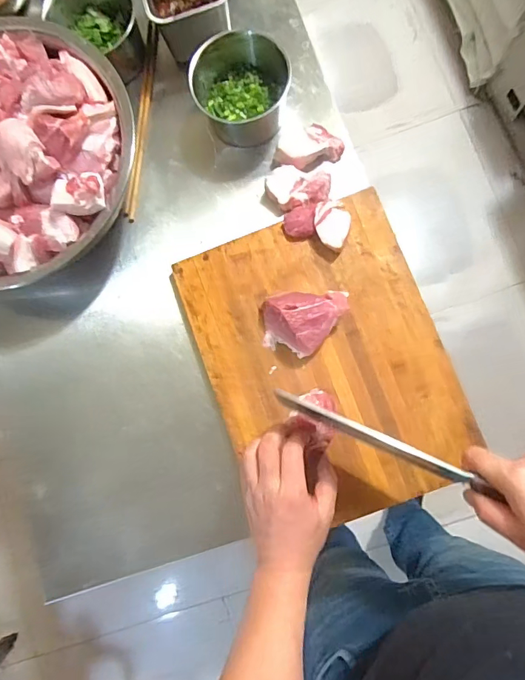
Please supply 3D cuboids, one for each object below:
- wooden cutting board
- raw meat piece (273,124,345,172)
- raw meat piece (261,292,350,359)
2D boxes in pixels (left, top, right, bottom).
[{"bbox_3d":[0.083,0.028,0.587,0.297,0.020,0.391,-21,82,2],"label":"wooden cutting board"},{"bbox_3d":[0.063,-0.270,0.636,0.096,0.034,0.051,-16,82,3],"label":"raw meat piece"},{"bbox_3d":[0.054,-0.021,0.565,0.105,0.050,0.076,-6,83,4],"label":"raw meat piece"}]

